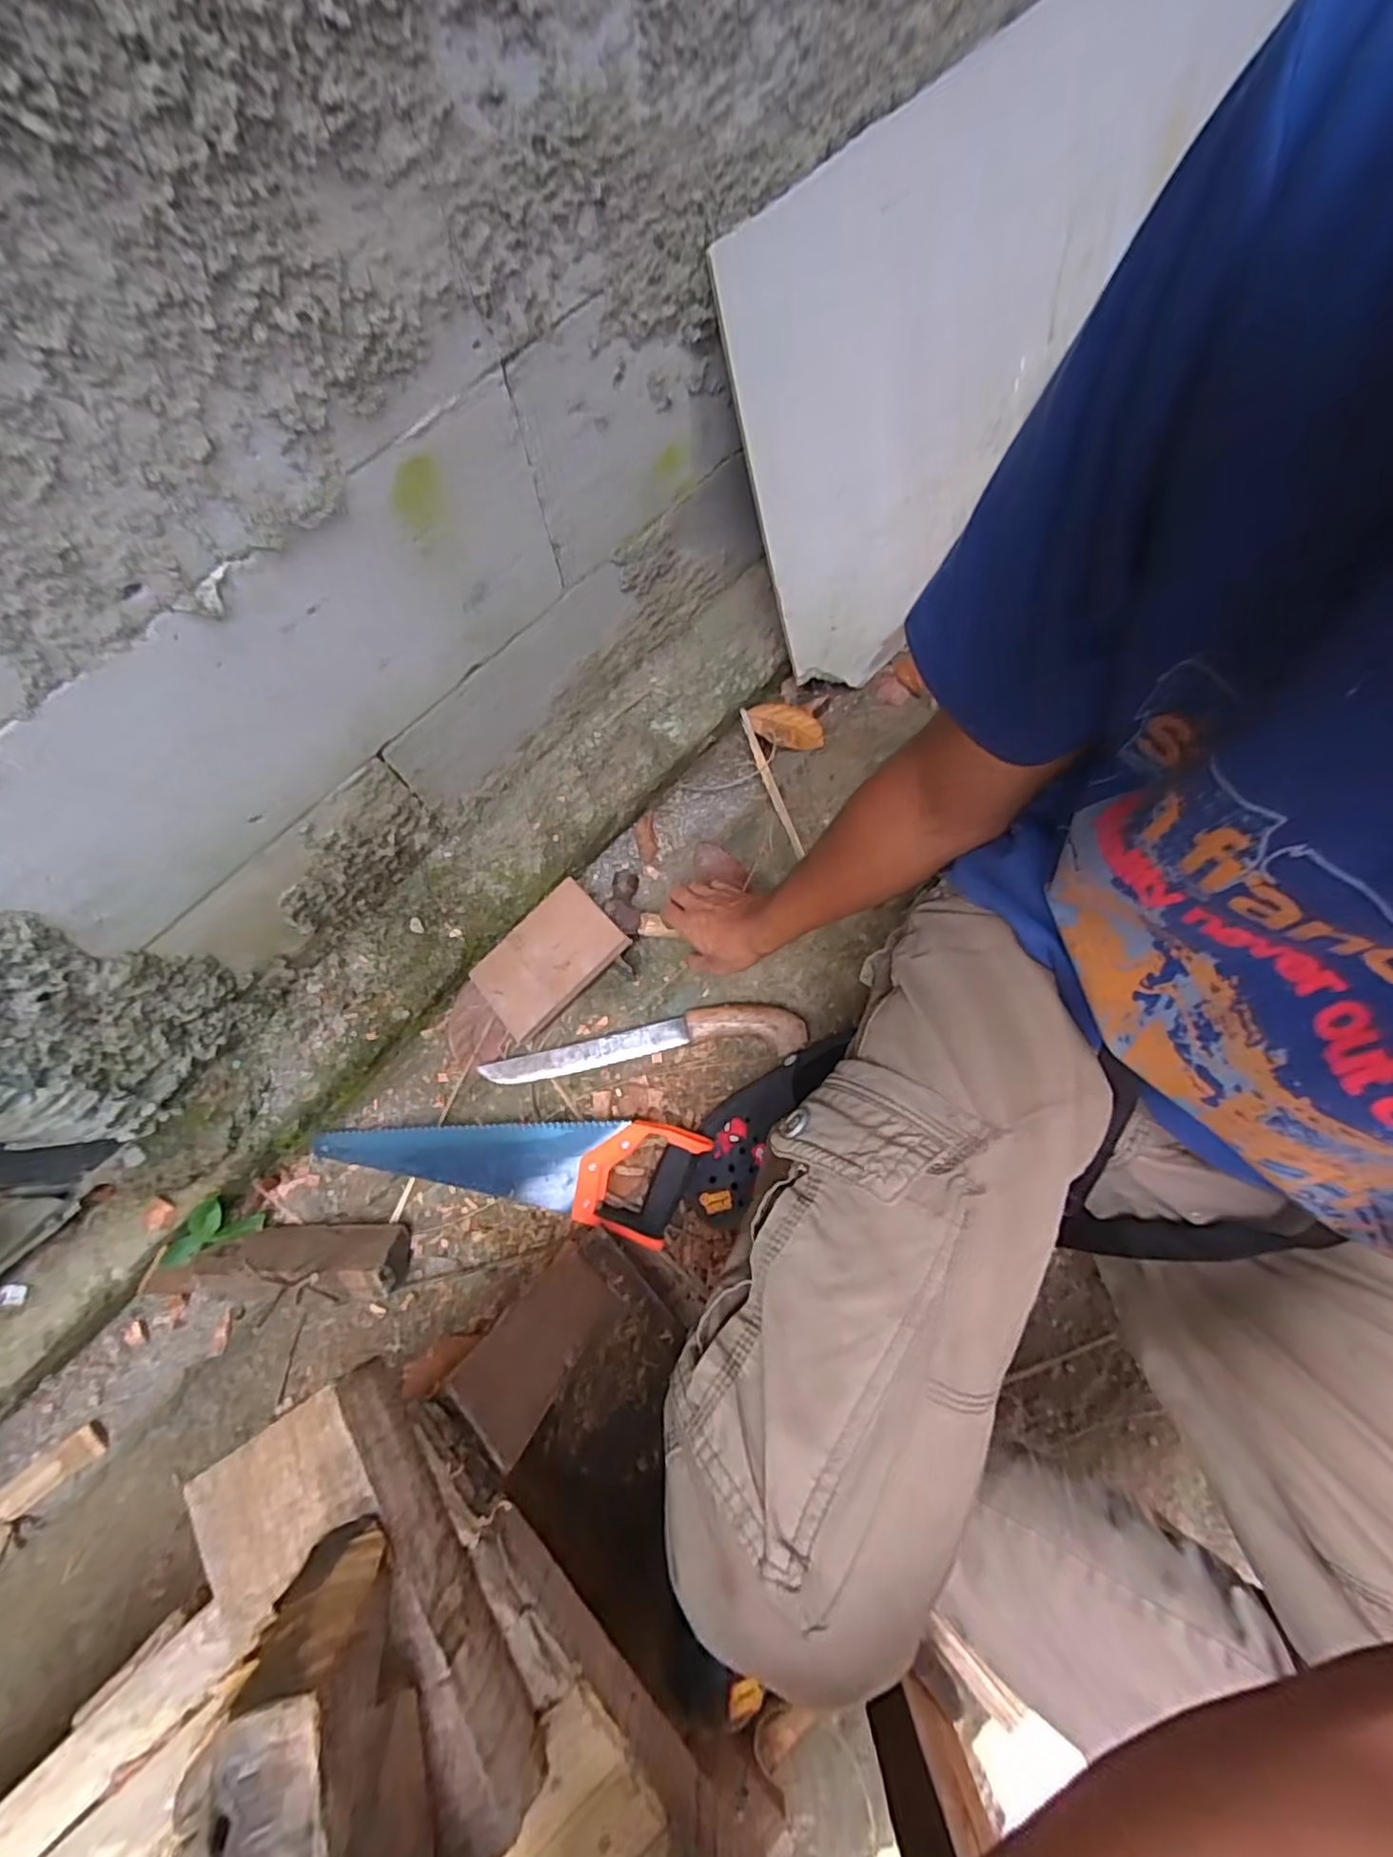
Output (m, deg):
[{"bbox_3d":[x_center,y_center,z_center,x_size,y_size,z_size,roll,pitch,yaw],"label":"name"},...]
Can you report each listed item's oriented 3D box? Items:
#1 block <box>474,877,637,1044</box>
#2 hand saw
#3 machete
[{"bbox_3d":[-0.170,0.034,0.764,0.165,0.017,0.114,-43,67,-5],"label":"block"},{"bbox_3d":[-0.208,0.235,0.719,0.418,0.022,0.118,9,90,11],"label":"hand saw"},{"bbox_3d":[-0.059,0.128,0.750,0.354,0.031,0.057,-7,74,-1],"label":"machete"}]

